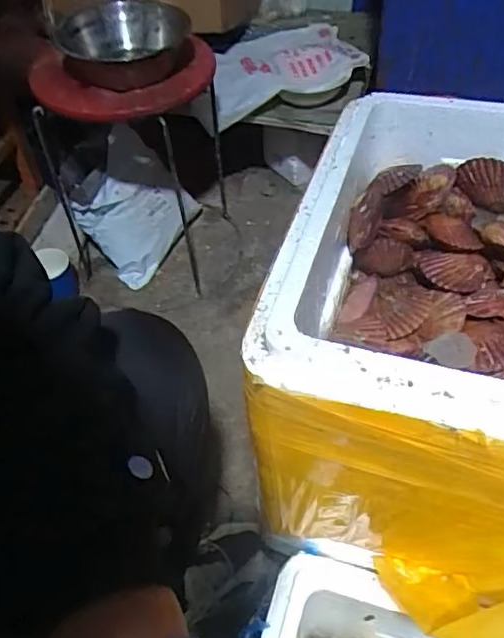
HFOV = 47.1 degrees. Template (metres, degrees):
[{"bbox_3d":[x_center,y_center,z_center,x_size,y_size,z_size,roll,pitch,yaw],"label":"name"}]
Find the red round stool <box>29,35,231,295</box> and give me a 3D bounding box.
[{"bbox_3d":[-0.232,-0.333,1.153,0.275,0.476,0.307,7,50,11],"label":"red round stool"}]

